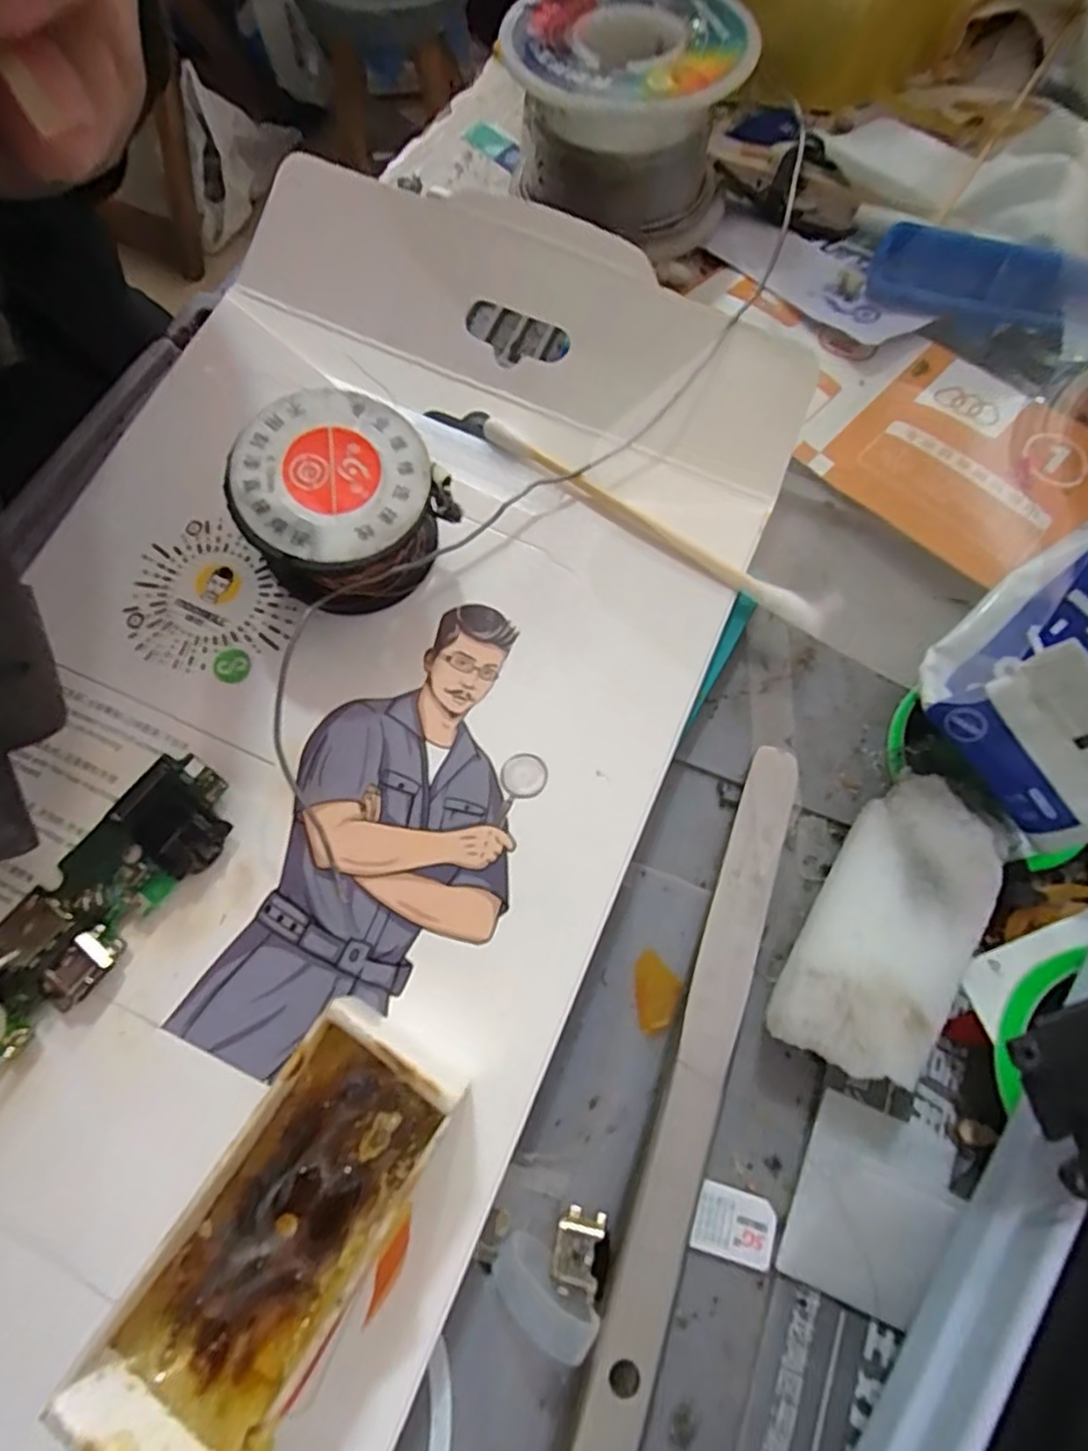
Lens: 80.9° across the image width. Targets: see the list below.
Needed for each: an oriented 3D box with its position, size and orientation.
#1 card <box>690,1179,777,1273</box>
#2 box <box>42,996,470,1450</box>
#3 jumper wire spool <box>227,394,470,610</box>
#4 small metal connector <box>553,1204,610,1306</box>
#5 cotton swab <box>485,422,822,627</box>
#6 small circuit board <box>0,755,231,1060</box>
[{"bbox_3d":[0.029,0.076,0.096,0.012,0.004,0.009,17,72,4],"label":"card"},{"bbox_3d":[-0.030,0.060,0.080,0.022,0.020,0.047,32,75,9],"label":"box"},{"bbox_3d":[-0.033,-0.035,0.107,0.030,0.022,0.029,0,73,0],"label":"jumper wire spool"},{"bbox_3d":[0.005,0.076,0.092,0.007,0.005,0.009,10,73,3],"label":"small metal connector"},{"bbox_3d":[0.019,-0.038,0.118,0.071,0.004,0.005,35,76,10],"label":"cotton swab"},{"bbox_3d":[-0.073,0.033,0.096,0.018,0.005,0.064,37,76,10],"label":"small circuit board"}]

